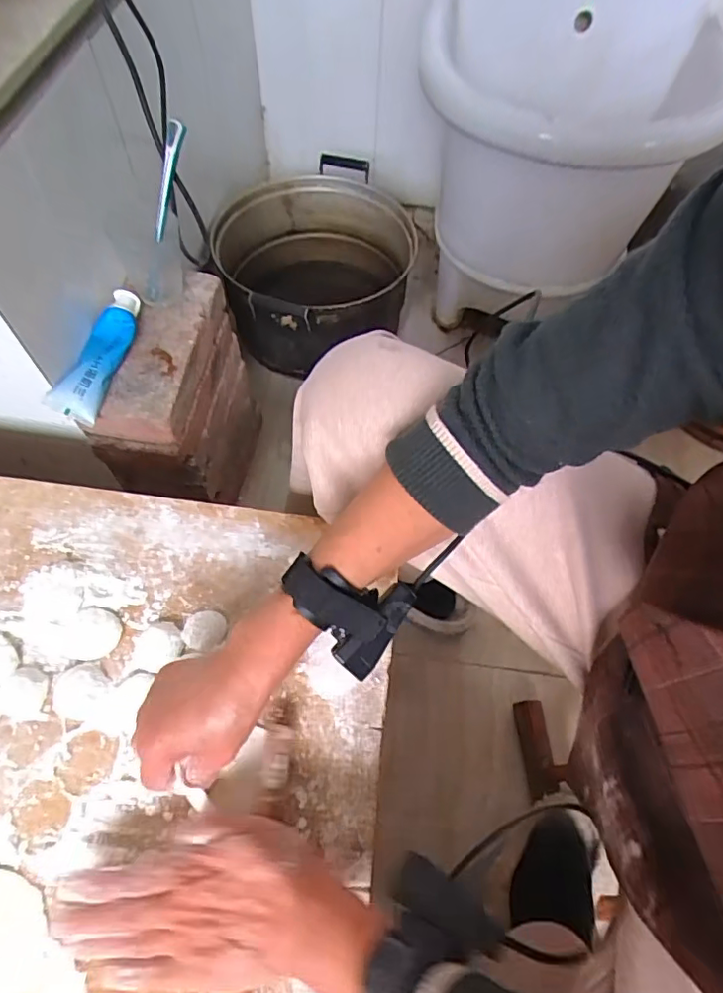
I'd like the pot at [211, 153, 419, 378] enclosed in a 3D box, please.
[{"bbox_3d":[-0.068,-0.401,1.013,0.350,0.205,0.359,1,60,-2],"label":"pot"}]

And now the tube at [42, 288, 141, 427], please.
[{"bbox_3d":[-0.288,-0.158,0.613,0.044,0.033,0.162,11,60,4],"label":"tube"}]

